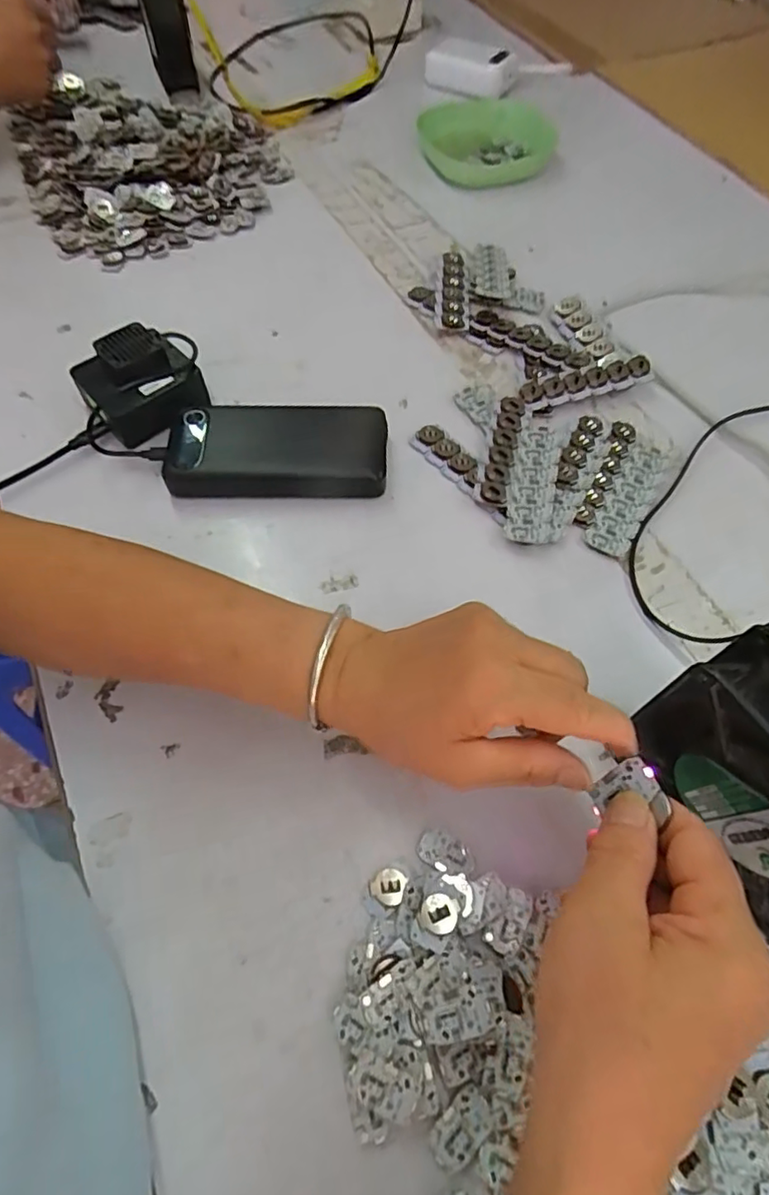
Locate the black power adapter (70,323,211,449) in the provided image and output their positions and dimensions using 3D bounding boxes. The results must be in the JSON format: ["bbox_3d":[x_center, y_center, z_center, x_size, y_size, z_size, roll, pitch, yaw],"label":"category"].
[{"bbox_3d":[-0.184,-0.163,0.450,0.088,0.046,0.077,-25,63,-15],"label":"black power adapter"}]

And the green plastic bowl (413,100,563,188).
[{"bbox_3d":[0.117,-0.514,0.660,0.125,0.039,0.125,0,60,-1],"label":"green plastic bowl"}]

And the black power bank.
[{"bbox_3d":[-0.078,-0.109,0.431,0.156,0.026,0.072,-1,60,-1],"label":"black power bank"}]

